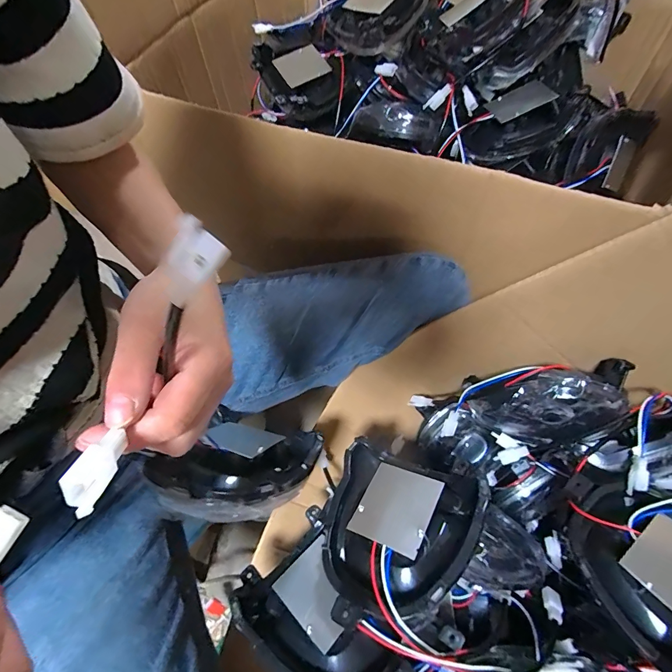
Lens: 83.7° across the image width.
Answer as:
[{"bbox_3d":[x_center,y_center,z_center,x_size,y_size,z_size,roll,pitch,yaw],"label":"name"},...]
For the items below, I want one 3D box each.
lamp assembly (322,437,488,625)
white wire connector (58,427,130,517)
[{"bbox_3d":[0.053,0.176,0.329,0.131,0.072,0.144,6,39,31],"label":"lamp assembly"},{"bbox_3d":[-0.093,0.053,0.144,0.014,0.010,0.027,35,48,-13],"label":"white wire connector"}]

